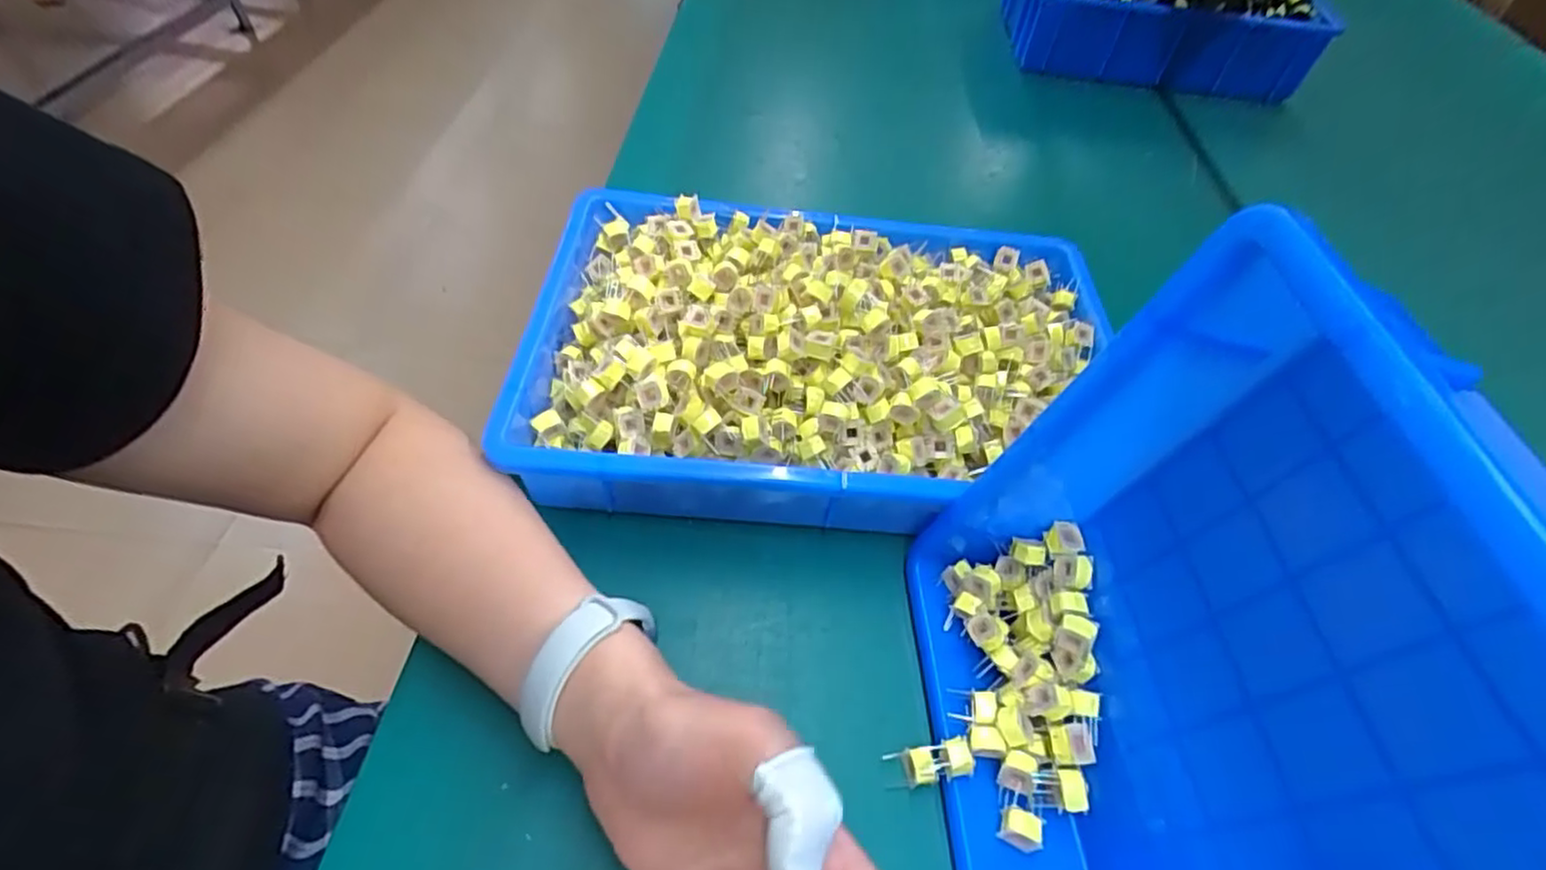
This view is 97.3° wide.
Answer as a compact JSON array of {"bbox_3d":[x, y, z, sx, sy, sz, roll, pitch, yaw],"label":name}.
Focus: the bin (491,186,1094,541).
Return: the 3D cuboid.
[{"bbox_3d":[0.030,-0.052,0.436,0.365,0.089,0.235,4,51,-2],"label":"bin"}]

